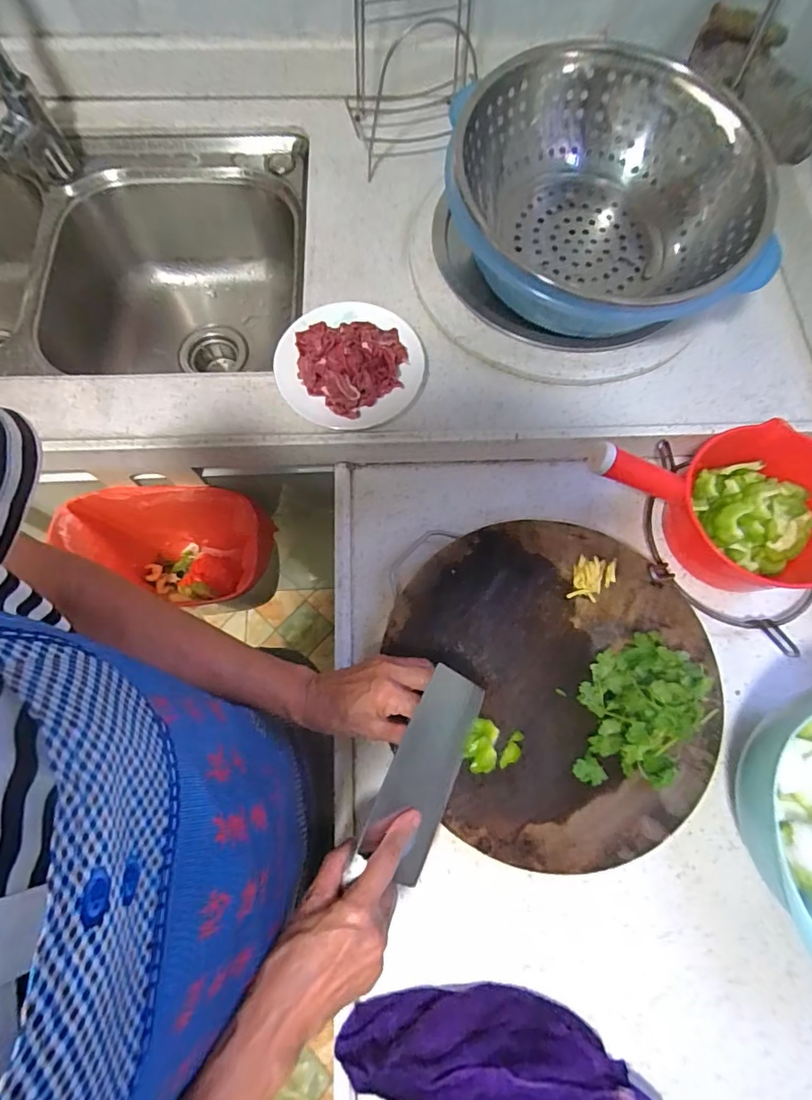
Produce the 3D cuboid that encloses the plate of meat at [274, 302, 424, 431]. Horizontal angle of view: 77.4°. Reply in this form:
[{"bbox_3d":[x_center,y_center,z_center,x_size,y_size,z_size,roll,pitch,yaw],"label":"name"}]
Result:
[{"bbox_3d":[-0.059,-0.211,0.559,0.159,0.041,0.150,0,74,0],"label":"plate of meat"}]

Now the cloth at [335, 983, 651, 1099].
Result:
[{"bbox_3d":[0.082,0.440,0.401,0.245,0.049,0.148,-8,74,-2],"label":"cloth"}]

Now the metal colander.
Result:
[{"bbox_3d":[0.203,-0.362,0.547,0.280,0.132,0.274,0,74,0],"label":"metal colander"}]

